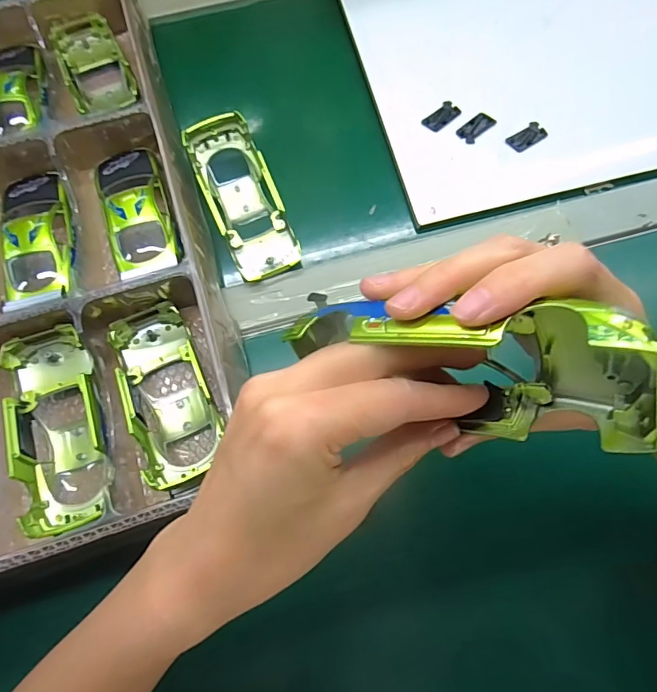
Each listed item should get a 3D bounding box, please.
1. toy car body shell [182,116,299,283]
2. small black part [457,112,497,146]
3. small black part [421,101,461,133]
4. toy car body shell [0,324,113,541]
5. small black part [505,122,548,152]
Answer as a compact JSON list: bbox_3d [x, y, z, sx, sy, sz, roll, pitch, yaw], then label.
[{"bbox_3d":[-0.069,-0.118,0.367,0.053,0.034,0.134,-23,88,-5],"label":"toy car body shell"},{"bbox_3d":[0.128,-0.190,0.391,0.034,0.004,0.018,-43,78,-10],"label":"small black part"},{"bbox_3d":[0.099,-0.201,0.395,0.033,0.004,0.018,-41,78,-10],"label":"small black part"},{"bbox_3d":[-0.178,0.054,0.301,0.063,0.038,0.137,-19,75,-4],"label":"toy car body shell"},{"bbox_3d":[0.171,-0.180,0.388,0.034,0.004,0.018,-35,77,-8],"label":"small black part"}]

